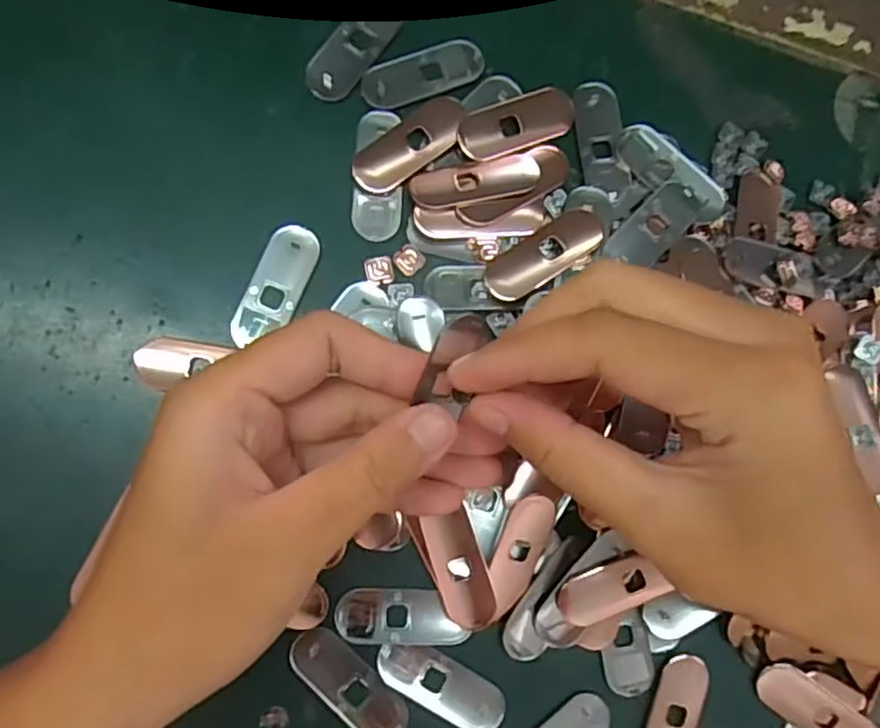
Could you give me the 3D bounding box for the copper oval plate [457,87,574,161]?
[{"bbox_3d":[0.031,-0.095,0.269,0.050,0.004,0.020,-24,88,-9],"label":"copper oval plate"}]

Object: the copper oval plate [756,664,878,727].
[{"bbox_3d":[0.145,0.134,0.262,0.049,0.006,0.019,33,81,9],"label":"copper oval plate"}]

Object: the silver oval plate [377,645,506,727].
[{"bbox_3d":[0.001,0.115,0.244,0.049,0.004,0.017,31,81,-3],"label":"silver oval plate"}]

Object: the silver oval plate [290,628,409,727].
[{"bbox_3d":[-0.032,0.114,0.240,0.049,0.004,0.019,45,81,-1],"label":"silver oval plate"}]

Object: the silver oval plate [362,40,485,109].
[{"bbox_3d":[-0.007,-0.115,0.268,0.049,0.004,0.019,-24,88,-9],"label":"silver oval plate"}]

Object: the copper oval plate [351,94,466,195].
[{"bbox_3d":[-0.011,-0.085,0.263,0.049,0.004,0.020,-38,90,-9],"label":"copper oval plate"}]

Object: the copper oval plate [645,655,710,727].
[{"bbox_3d":[0.087,0.134,0.254,0.018,0.004,0.049,23,82,-4],"label":"copper oval plate"}]

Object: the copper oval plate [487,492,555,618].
[{"bbox_3d":[0.028,0.070,0.250,0.017,0.004,0.045,25,85,-13],"label":"copper oval plate"}]

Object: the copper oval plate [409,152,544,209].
[{"bbox_3d":[0.014,-0.071,0.262,0.050,0.006,0.018,-12,86,-8],"label":"copper oval plate"}]

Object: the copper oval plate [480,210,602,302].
[{"bbox_3d":[0.041,-0.043,0.262,0.051,0.006,0.019,-35,90,-9],"label":"copper oval plate"}]

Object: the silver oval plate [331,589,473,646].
[{"bbox_3d":[-0.014,0.092,0.246,0.046,0.004,0.020,2,84,-7],"label":"silver oval plate"}]

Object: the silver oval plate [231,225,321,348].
[{"bbox_3d":[-0.061,-0.029,0.252,0.018,0.005,0.047,24,82,-4],"label":"silver oval plate"}]

